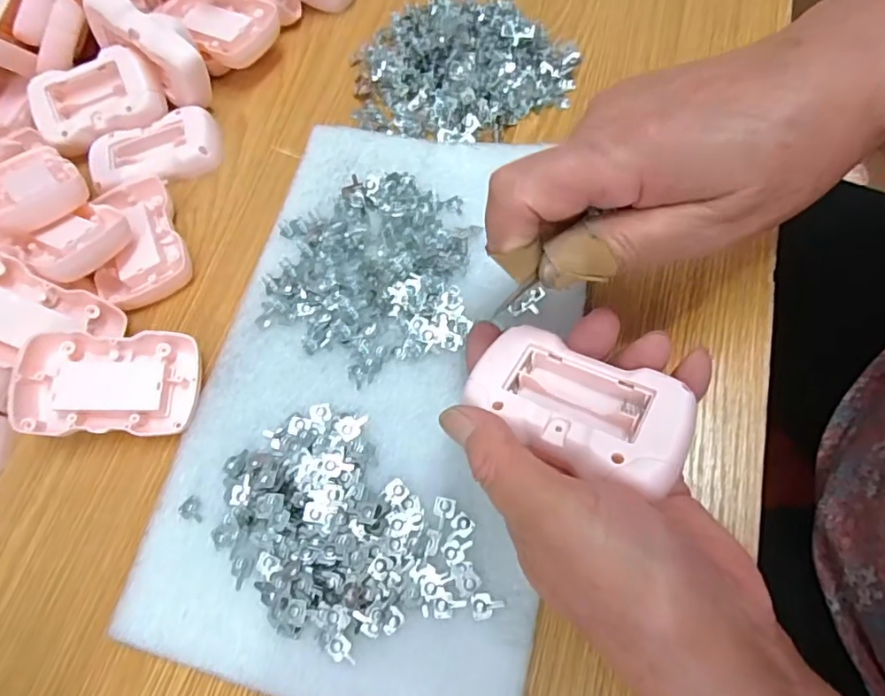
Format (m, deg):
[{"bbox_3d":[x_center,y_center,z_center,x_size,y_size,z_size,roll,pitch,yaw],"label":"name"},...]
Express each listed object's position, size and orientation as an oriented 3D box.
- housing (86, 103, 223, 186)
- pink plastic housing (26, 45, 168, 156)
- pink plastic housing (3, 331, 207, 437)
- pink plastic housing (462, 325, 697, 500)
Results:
[{"bbox_3d":[-0.192,-0.131,0.373,0.085,0.015,0.050,-22,65,-1],"label":"housing"},{"bbox_3d":[-0.233,-0.170,0.379,0.087,0.014,0.051,-17,94,6],"label":"pink plastic housing"},{"bbox_3d":[-0.175,0.019,0.296,0.086,0.027,0.052,-3,63,1],"label":"pink plastic housing"},{"bbox_3d":[0.052,0.022,0.219,0.082,0.024,0.046,31,68,17],"label":"pink plastic housing"}]

